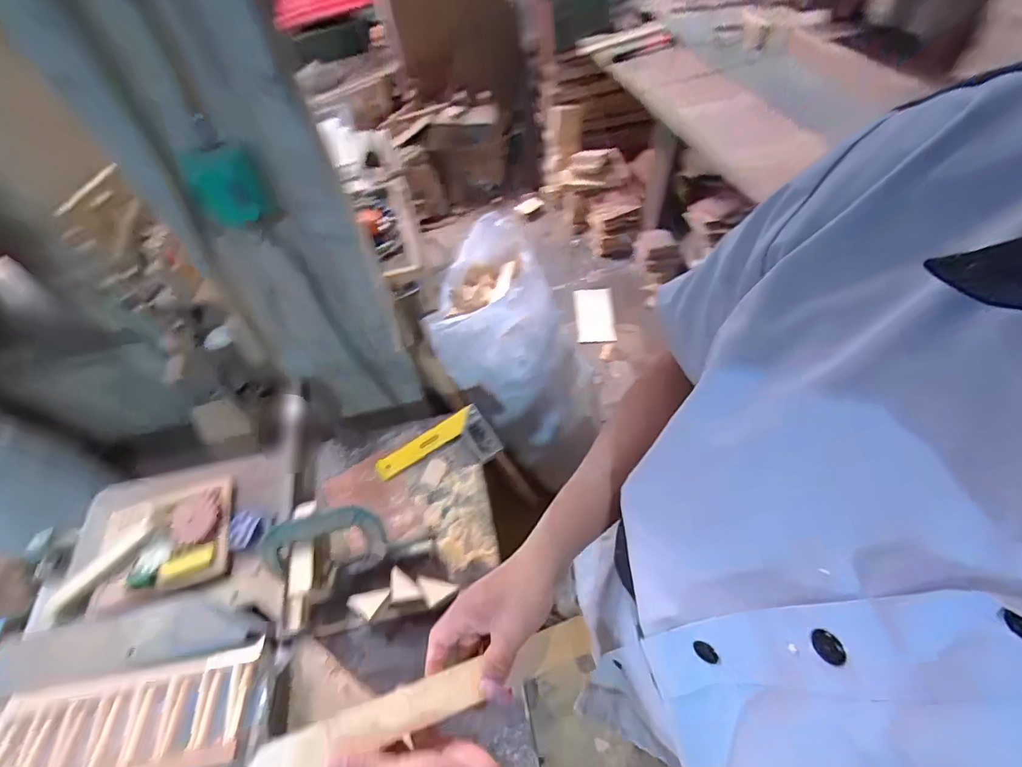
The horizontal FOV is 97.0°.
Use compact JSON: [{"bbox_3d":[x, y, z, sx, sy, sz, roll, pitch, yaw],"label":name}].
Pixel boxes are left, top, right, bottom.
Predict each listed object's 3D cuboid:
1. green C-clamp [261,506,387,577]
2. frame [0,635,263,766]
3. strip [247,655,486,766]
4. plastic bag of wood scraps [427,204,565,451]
[{"bbox_3d":[-0.269,0.220,0.645,0.171,0.083,0.032,-14,13,-5],"label":"green C-clamp"},{"bbox_3d":[-0.437,0.389,0.508,0.286,0.039,0.116,-12,55,-4],"label":"frame"},{"bbox_3d":[-0.119,0.281,0.372,0.196,0.016,0.038,-14,39,-17],"label":"strip"},{"bbox_3d":[-0.020,-0.103,1.237,0.301,0.554,0.376,1,55,5],"label":"plastic bag of wood scraps"}]

